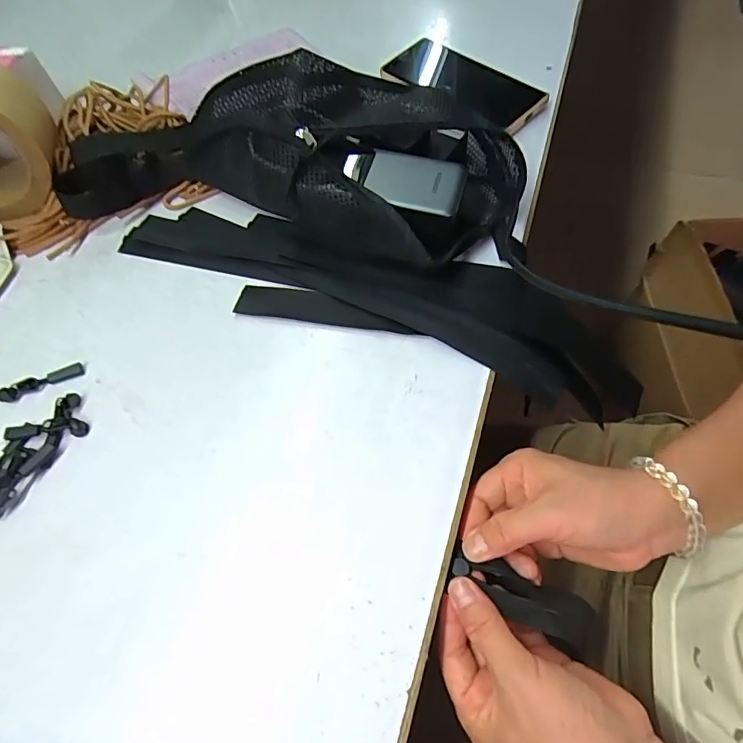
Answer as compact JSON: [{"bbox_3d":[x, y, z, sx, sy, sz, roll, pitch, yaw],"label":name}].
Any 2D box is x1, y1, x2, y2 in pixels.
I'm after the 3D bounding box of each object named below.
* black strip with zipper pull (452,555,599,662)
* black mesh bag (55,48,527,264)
[{"bbox_3d":[0.093,0.137,0.287,0.091,0.014,0.031,27,66,2],"label":"black strip with zipper pull"},{"bbox_3d":[-0.062,-0.193,0.408,0.376,0.067,0.199,10,63,8],"label":"black mesh bag"}]

